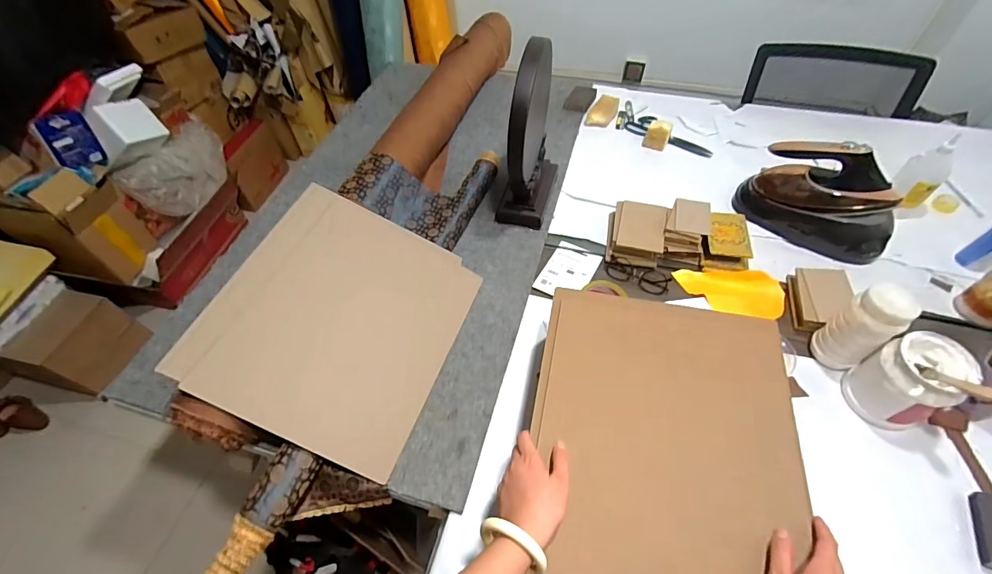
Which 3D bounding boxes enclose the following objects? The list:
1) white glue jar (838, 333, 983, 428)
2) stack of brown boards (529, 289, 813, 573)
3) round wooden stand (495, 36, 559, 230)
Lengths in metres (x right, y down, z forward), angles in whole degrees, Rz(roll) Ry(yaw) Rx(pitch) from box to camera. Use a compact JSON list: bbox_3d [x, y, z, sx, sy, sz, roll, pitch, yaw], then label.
[{"bbox_3d":[0.660,0.155,0.700,0.100,0.143,0.110,-11,53,-8],"label":"white glue jar"},{"bbox_3d":[0.214,0.206,0.566,0.331,0.034,0.432,8,59,11],"label":"stack of brown boards"},{"bbox_3d":[0.075,-0.322,0.922,0.114,0.368,0.243,10,53,8],"label":"round wooden stand"}]

